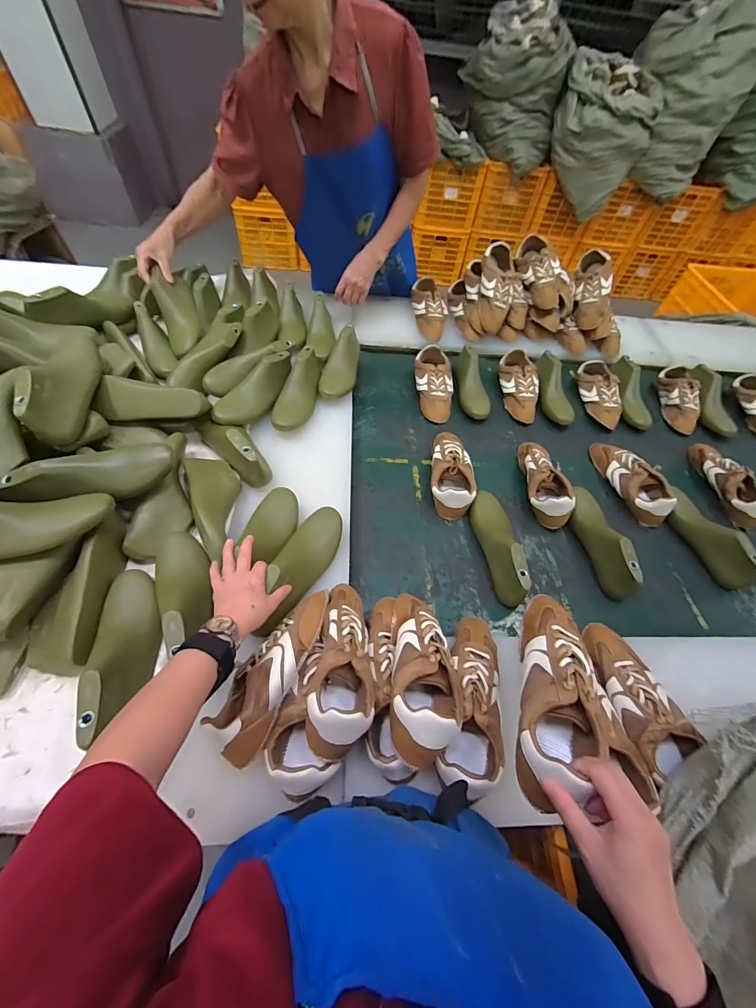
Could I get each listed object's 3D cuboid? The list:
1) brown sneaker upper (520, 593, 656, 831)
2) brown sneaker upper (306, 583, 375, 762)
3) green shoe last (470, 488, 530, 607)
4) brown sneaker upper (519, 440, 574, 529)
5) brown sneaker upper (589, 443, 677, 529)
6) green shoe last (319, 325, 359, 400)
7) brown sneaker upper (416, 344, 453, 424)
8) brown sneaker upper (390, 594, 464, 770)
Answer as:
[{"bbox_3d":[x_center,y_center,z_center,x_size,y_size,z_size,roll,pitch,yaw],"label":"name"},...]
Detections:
[{"bbox_3d":[0.214,0.210,0.433,0.085,0.075,0.228,17,45,6],"label":"brown sneaker upper"},{"bbox_3d":[-0.046,0.212,0.509,0.083,0.090,0.232,4,42,-3],"label":"brown sneaker upper"},{"bbox_3d":[0.241,0.074,0.724,0.078,0.091,0.244,3,58,-3],"label":"green shoe last"},{"bbox_3d":[0.386,-0.062,0.834,0.091,0.073,0.235,5,58,-2],"label":"brown sneaker upper"},{"bbox_3d":[0.609,-0.068,0.864,0.084,0.070,0.246,-14,60,-13],"label":"brown sneaker upper"},{"bbox_3d":[-0.089,-0.358,0.905,0.080,0.078,0.229,11,58,2],"label":"green shoe last"},{"bbox_3d":[0.152,-0.331,0.987,0.098,0.063,0.228,3,58,-3],"label":"brown sneaker upper"},{"bbox_3d":[0.062,0.222,0.516,0.096,0.074,0.230,1,36,-5],"label":"brown sneaker upper"}]

